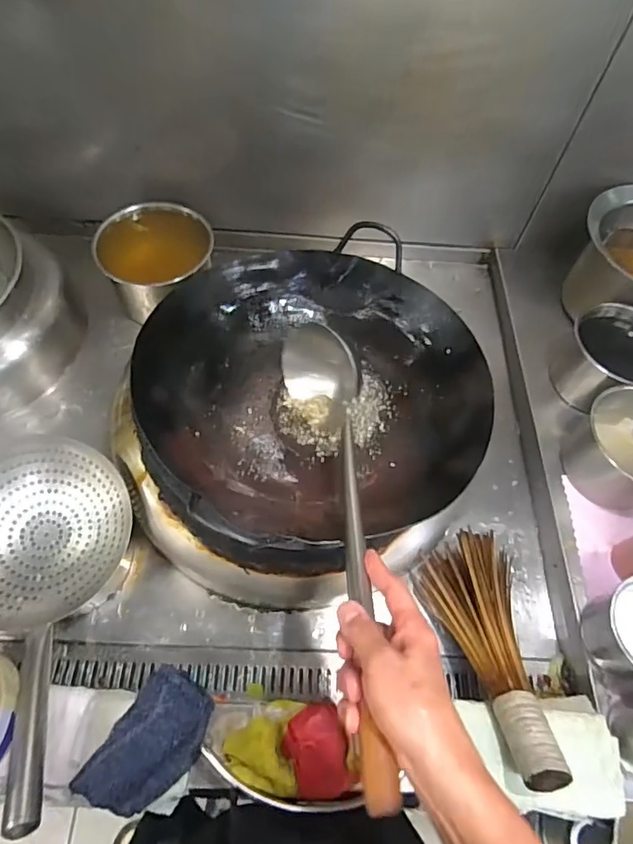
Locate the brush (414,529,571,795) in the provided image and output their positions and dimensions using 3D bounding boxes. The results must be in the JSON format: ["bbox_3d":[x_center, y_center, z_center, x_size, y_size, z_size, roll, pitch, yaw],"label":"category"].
[{"bbox_3d":[0.217,0.271,0.609,0.128,0.069,0.297,-1,37,-4],"label":"brush"}]

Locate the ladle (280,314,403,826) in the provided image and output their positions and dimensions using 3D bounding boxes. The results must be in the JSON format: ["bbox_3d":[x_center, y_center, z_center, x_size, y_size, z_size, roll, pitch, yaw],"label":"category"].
[{"bbox_3d":[0.012,0.086,0.523,0.086,0.102,0.517,-1,48,-4],"label":"ladle"}]

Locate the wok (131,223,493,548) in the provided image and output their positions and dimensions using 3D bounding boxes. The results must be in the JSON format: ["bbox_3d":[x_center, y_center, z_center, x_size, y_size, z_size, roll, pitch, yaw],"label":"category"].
[{"bbox_3d":[-0.002,-0.043,0.659,0.420,0.120,0.405,-24,64,-17],"label":"wok"}]

